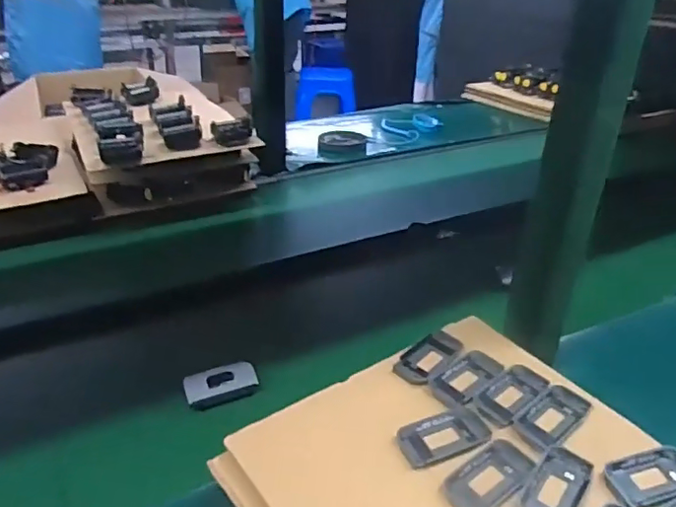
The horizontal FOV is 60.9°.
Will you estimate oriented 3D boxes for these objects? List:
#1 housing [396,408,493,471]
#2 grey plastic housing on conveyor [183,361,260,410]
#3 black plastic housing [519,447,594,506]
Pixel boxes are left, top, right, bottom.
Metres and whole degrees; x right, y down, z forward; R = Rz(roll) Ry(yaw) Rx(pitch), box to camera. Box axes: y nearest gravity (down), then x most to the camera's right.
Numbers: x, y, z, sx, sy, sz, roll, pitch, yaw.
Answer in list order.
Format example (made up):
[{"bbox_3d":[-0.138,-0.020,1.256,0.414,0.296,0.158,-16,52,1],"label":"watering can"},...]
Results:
[{"bbox_3d":[0.087,0.152,0.478,0.075,0.016,0.041,-6,29,-23],"label":"housing"},{"bbox_3d":[-0.126,0.138,0.612,0.075,0.028,0.034,-15,34,-27],"label":"grey plastic housing on conveyor"},{"bbox_3d":[0.166,0.177,0.435,0.038,0.015,0.077,23,36,32],"label":"black plastic housing"}]

